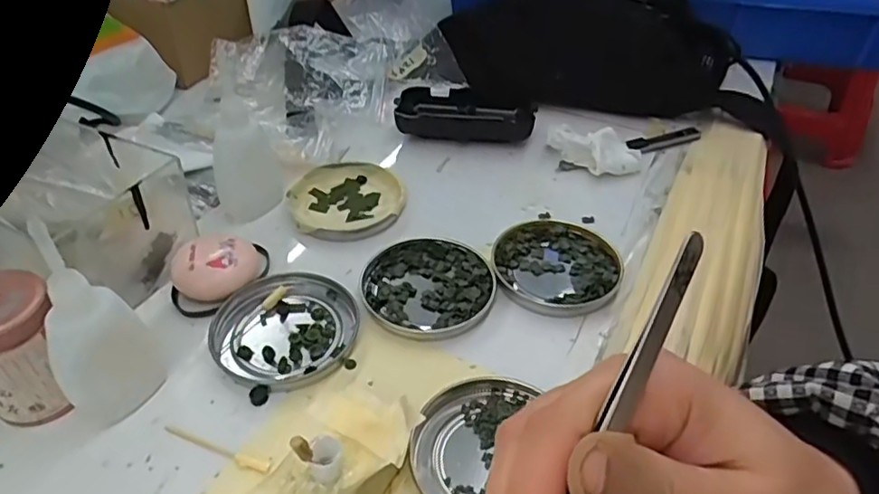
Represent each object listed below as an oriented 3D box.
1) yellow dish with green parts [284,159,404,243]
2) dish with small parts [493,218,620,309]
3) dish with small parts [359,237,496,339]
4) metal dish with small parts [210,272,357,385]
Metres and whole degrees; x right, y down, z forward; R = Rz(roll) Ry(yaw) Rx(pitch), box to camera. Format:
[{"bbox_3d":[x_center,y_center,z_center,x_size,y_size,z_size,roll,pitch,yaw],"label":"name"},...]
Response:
[{"bbox_3d":[-0.065,-0.034,0.434,0.077,0.009,0.078,0,41,0],"label":"yellow dish with green parts"},{"bbox_3d":[0.074,0.010,0.390,0.078,0.009,0.075,1,41,-1],"label":"dish with small parts"},{"bbox_3d":[-0.007,0.023,0.371,0.078,0.009,0.077,1,41,-1],"label":"dish with small parts"},{"bbox_3d":[-0.087,0.044,0.346,0.073,0.008,0.078,1,41,-1],"label":"metal dish with small parts"}]

